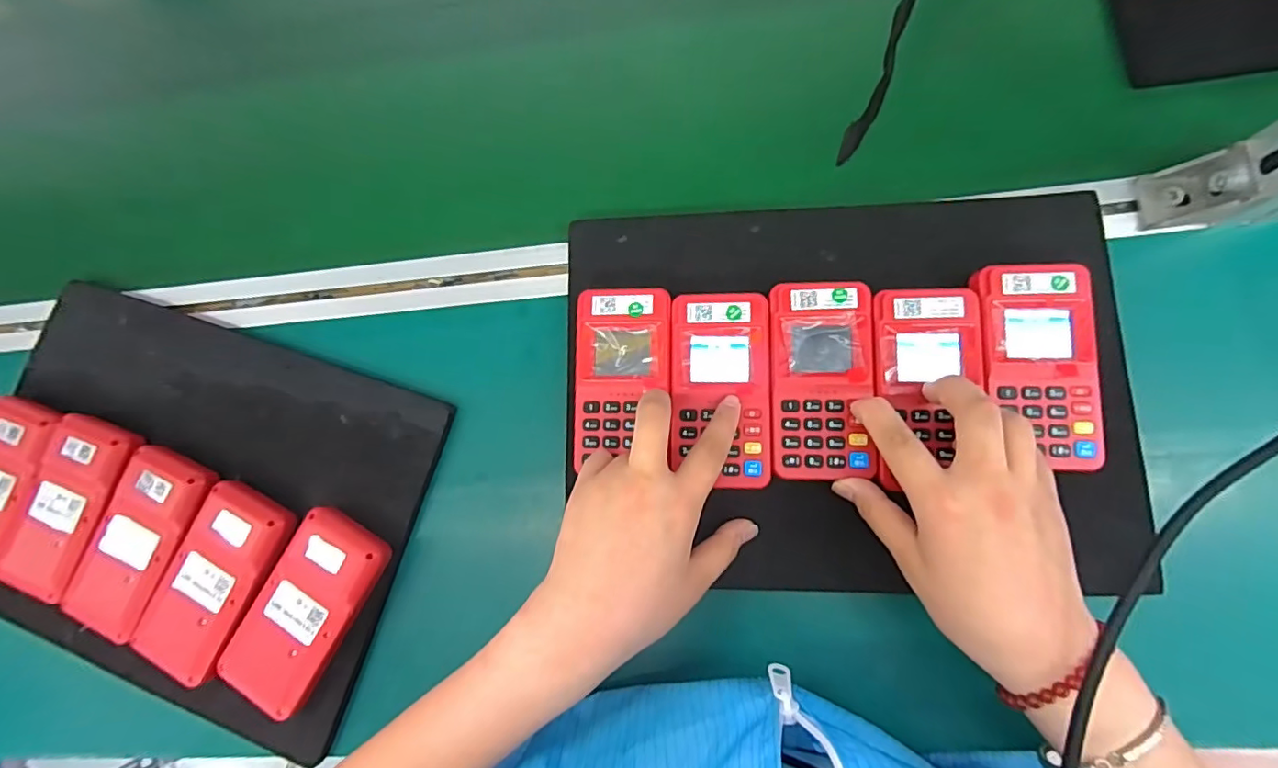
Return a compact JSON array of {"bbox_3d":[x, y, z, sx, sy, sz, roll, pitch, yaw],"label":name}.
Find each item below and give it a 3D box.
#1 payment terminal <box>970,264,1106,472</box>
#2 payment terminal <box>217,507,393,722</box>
[{"bbox_3d":[0.242,-0.010,0.337,0.061,0.025,0.123,-3,82,6],"label":"payment terminal"},{"bbox_3d":[-0.223,0.150,0.367,0.063,0.022,0.125,29,86,9],"label":"payment terminal"}]

